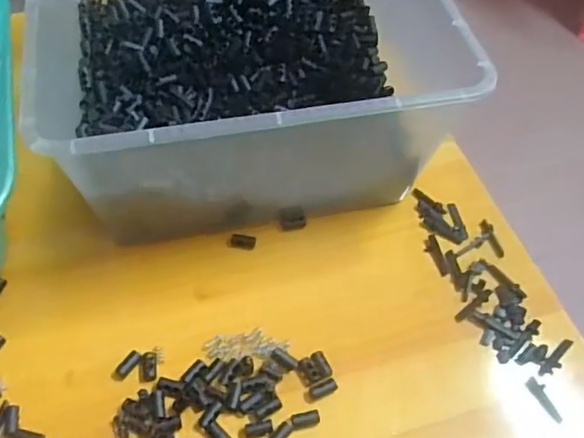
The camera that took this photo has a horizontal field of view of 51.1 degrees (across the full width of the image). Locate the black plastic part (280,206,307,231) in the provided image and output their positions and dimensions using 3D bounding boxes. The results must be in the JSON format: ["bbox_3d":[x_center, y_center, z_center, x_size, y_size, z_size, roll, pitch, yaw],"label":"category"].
[{"bbox_3d":[0.001,-0.001,0.493,0.020,0.013,0.015,-8,55,-9],"label":"black plastic part"}]

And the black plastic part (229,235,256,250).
[{"bbox_3d":[-0.039,0.018,0.483,0.021,0.006,0.009,7,54,1],"label":"black plastic part"}]

